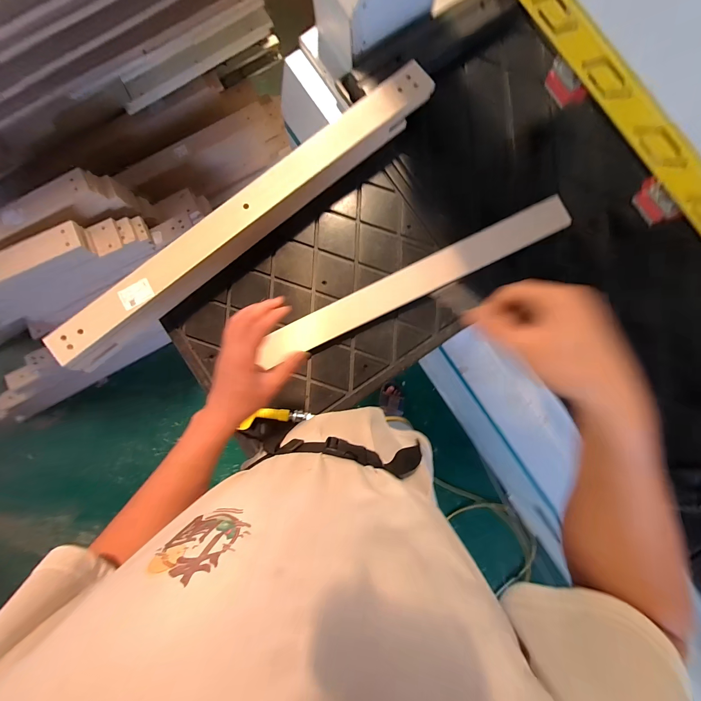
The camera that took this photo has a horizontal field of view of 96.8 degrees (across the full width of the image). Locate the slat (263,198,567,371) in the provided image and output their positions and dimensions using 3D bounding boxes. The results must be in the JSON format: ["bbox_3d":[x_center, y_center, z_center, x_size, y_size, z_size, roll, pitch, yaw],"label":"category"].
[{"bbox_3d":[0.131,-0.140,0.649,0.686,0.028,0.070,-26,87,-2],"label":"slat"}]

